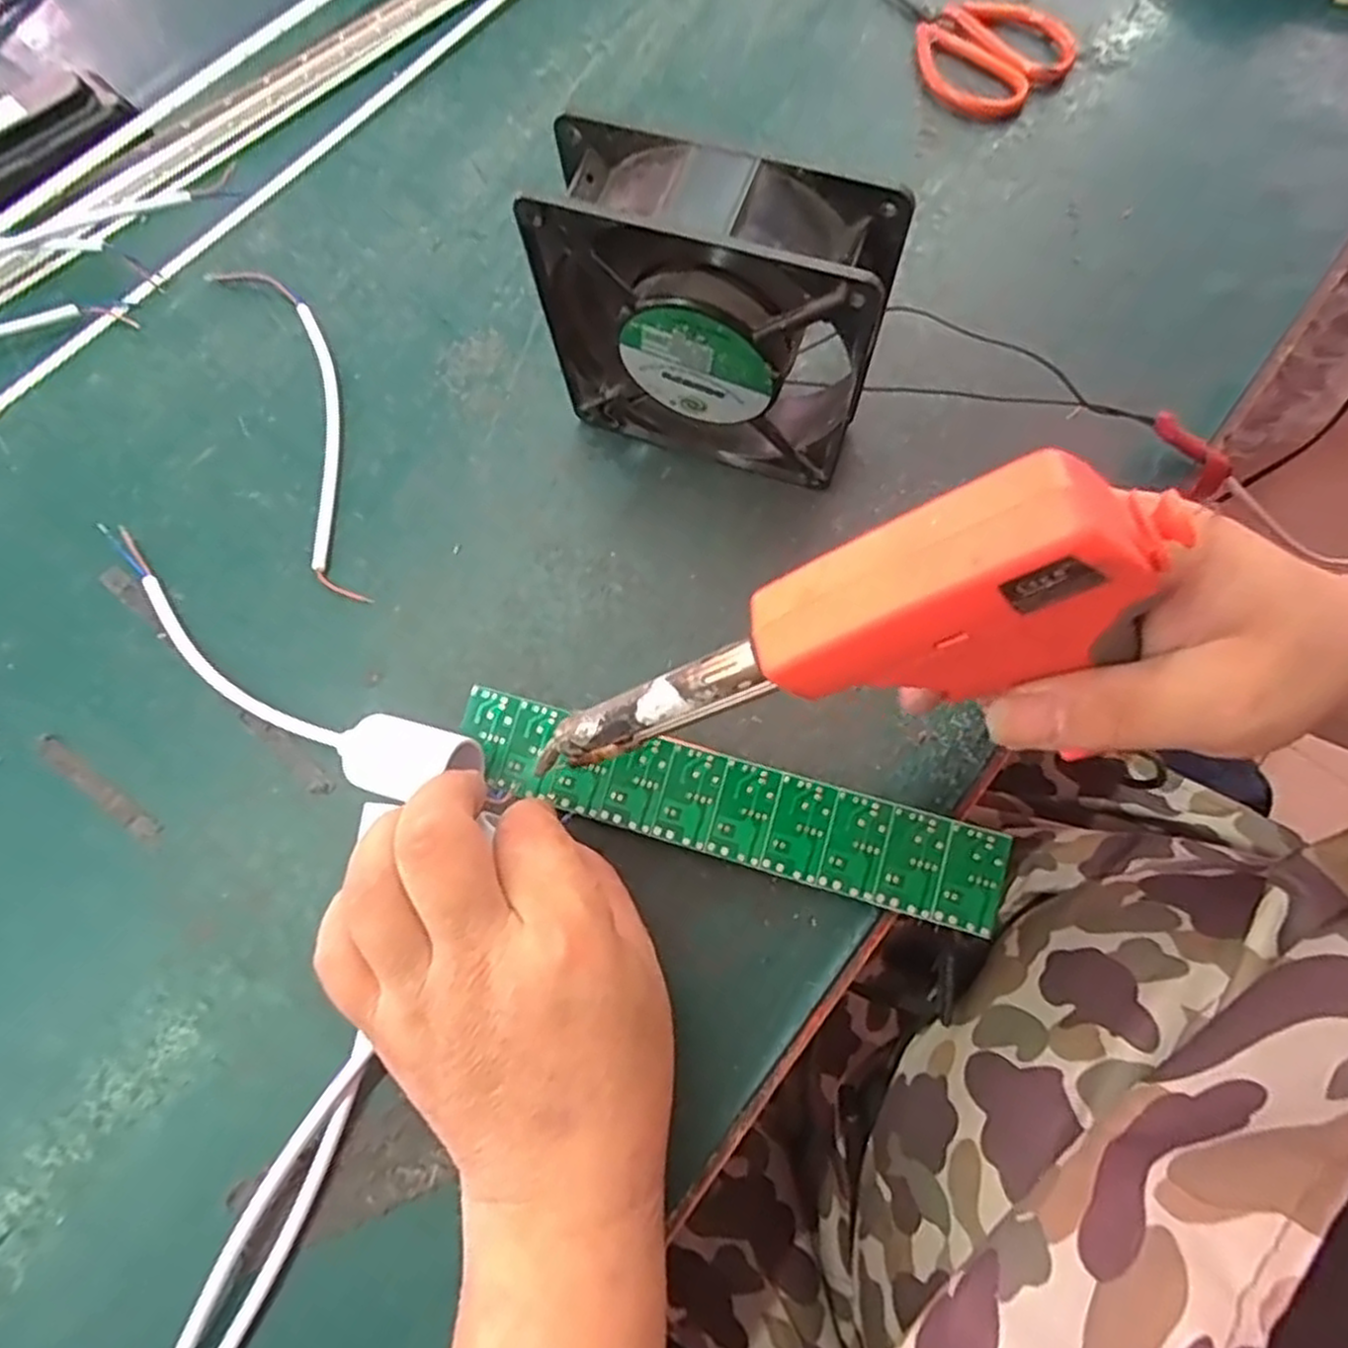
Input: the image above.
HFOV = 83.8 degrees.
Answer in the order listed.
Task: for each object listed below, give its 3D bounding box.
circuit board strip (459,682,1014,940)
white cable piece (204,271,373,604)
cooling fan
[{"bbox_3d":[0.017,0.048,0.275,0.201,0.004,0.035,16,82,8],"label":"circuit board strip"},{"bbox_3d":[-0.173,-0.123,0.353,0.040,0.004,0.205,-24,73,-7],"label":"white cable piece"},{"bbox_3d":[0.014,-0.130,0.285,0.124,0.119,0.043,19,73,7],"label":"cooling fan"}]

